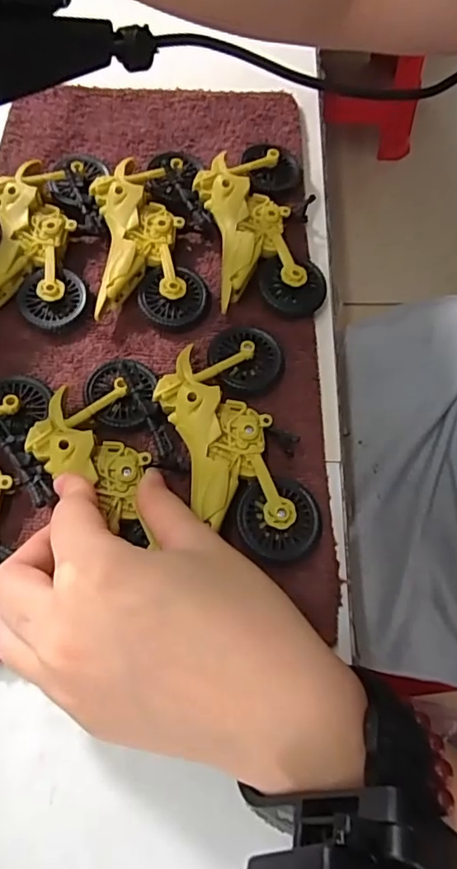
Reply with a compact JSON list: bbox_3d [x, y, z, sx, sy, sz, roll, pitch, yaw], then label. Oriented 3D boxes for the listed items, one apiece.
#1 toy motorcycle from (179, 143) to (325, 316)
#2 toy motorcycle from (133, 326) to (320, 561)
[{"bbox_3d":[0.014,-0.121,0.291,0.071,0.024,0.113,-2,68,0],"label":"toy motorcycle"},{"bbox_3d":[-0.001,0.001,0.242,0.068,0.024,0.115,-10,68,-4],"label":"toy motorcycle"}]

